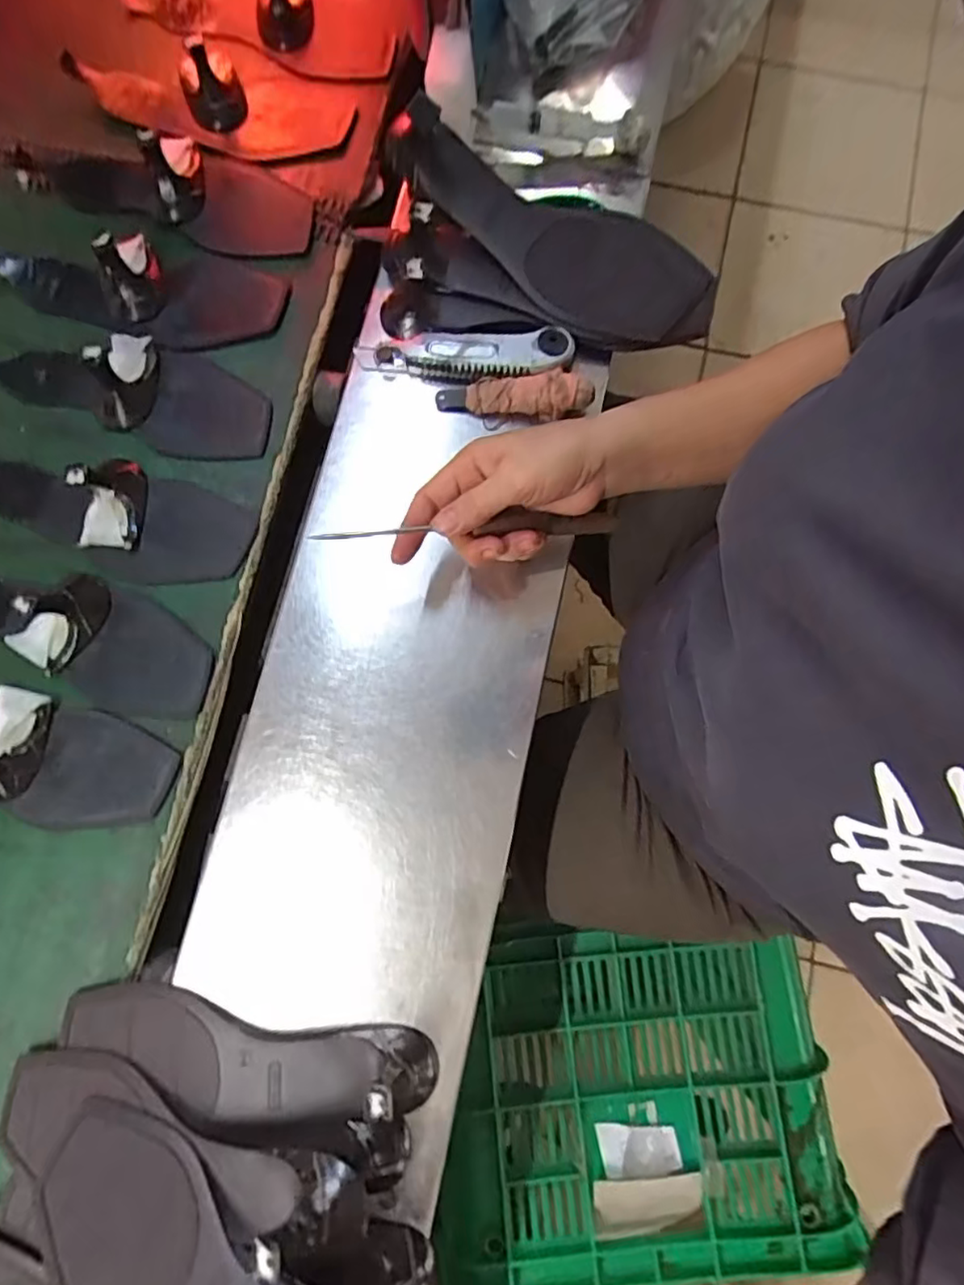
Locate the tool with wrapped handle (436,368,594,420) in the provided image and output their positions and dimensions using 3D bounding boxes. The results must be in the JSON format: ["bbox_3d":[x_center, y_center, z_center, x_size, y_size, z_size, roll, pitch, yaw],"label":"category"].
[{"bbox_3d":[0.024,-0.183,0.461,0.113,0.022,0.030,-3,80,0],"label":"tool with wrapped handle"}]

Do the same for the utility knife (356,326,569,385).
[{"bbox_3d":[-0.014,-0.215,0.468,0.161,0.020,0.035,-1,80,1],"label":"utility knife"}]

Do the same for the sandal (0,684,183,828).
[{"bbox_3d":[-0.343,0.070,0.426,0.243,0.047,0.081,16,80,4],"label":"sandal"}]

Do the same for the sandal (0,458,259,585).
[{"bbox_3d":[-0.296,-0.108,0.460,0.239,0.045,0.081,20,81,4],"label":"sandal"}]

